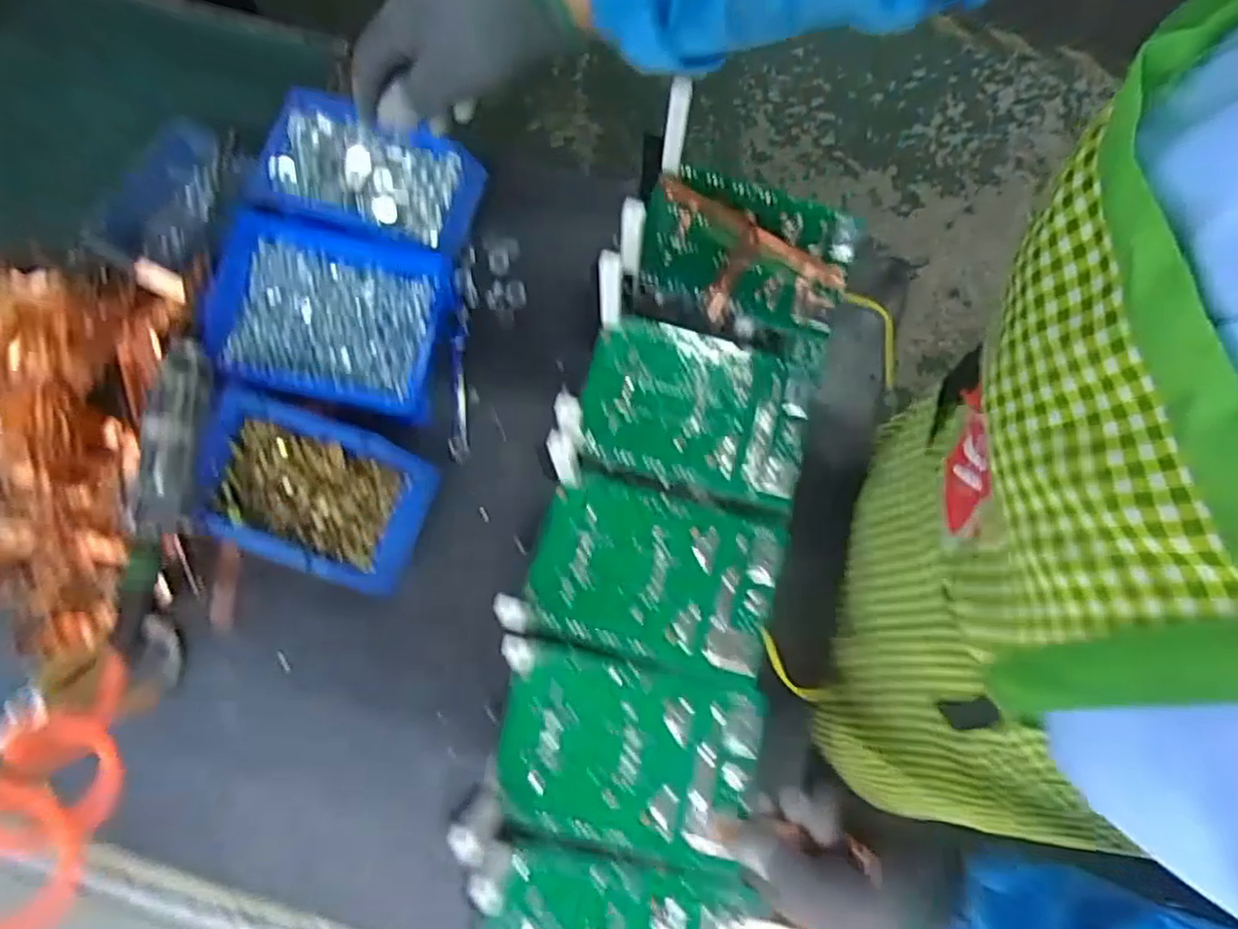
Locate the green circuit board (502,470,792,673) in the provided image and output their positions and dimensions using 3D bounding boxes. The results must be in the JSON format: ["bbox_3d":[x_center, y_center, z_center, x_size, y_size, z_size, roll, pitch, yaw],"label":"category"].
[{"bbox_3d":[0.019,0.074,0.490,0.174,0.010,0.111,12,76,2],"label":"green circuit board"}]

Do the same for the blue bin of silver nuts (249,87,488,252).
[{"bbox_3d":[-0.232,-0.257,0.638,0.189,0.056,0.108,18,76,4],"label":"blue bin of silver nuts"}]

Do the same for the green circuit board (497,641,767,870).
[{"bbox_3d":[0.006,0.187,0.460,0.162,0.006,0.114,11,76,2],"label":"green circuit board"}]

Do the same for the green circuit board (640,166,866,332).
[{"bbox_3d":[0.096,-0.169,0.541,0.160,0.030,0.106,20,76,4],"label":"green circuit board"}]

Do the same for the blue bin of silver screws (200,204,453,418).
[{"bbox_3d":[-0.260,-0.125,0.628,0.201,0.059,0.151,11,76,2],"label":"blue bin of silver screws"}]

